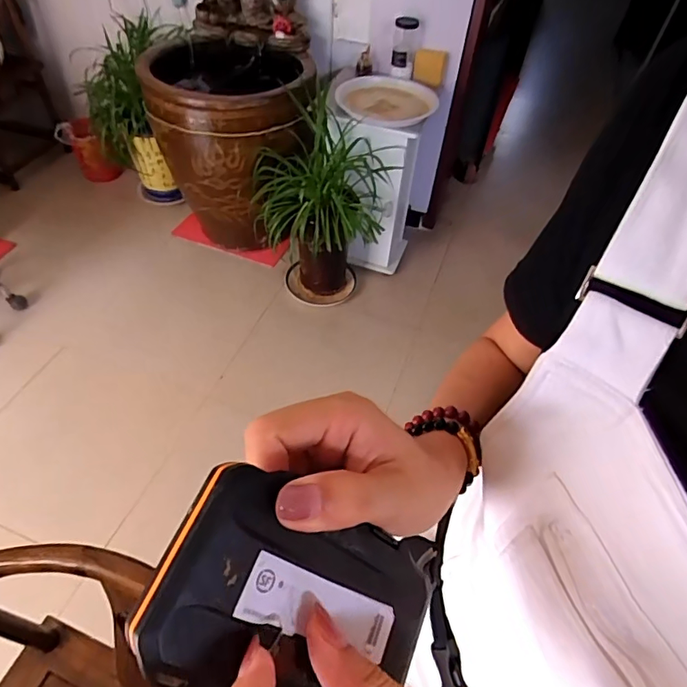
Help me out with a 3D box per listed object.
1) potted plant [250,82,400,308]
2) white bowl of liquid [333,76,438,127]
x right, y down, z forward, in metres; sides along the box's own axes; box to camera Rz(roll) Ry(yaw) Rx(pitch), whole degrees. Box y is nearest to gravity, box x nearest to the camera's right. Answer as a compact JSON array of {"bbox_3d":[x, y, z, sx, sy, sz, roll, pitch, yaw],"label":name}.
[{"bbox_3d":[-0.060,-0.446,1.756,0.387,0.666,0.332,31,55,20],"label":"potted plant"},{"bbox_3d":[0.146,-0.804,1.612,0.323,0.044,0.270,15,51,8],"label":"white bowl of liquid"}]

